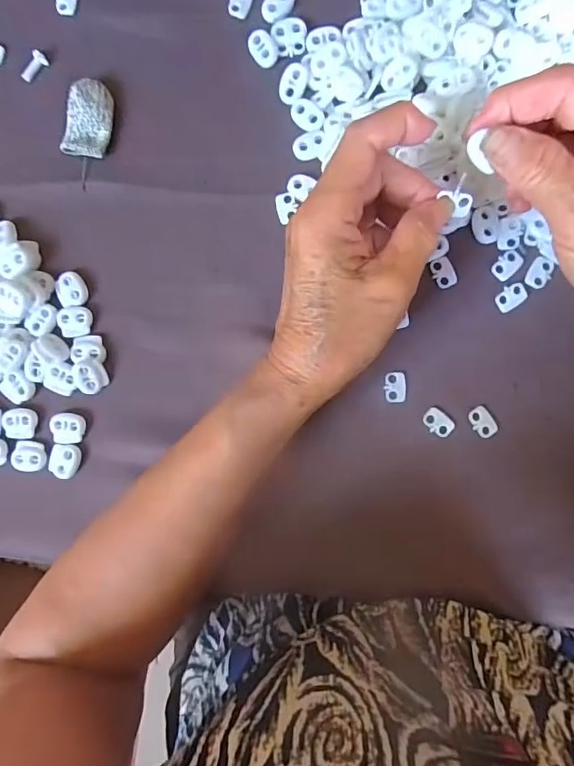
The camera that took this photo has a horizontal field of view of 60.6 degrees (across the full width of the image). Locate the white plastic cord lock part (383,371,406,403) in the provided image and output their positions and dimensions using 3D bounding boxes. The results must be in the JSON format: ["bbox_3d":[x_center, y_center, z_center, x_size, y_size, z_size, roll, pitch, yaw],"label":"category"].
[{"bbox_3d":[0.067,0.002,0.303,0.014,0.004,0.019,-5,90,4],"label":"white plastic cord lock part"}]

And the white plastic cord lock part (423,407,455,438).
[{"bbox_3d":[0.093,0.024,0.301,0.018,0.004,0.014,31,92,3],"label":"white plastic cord lock part"}]

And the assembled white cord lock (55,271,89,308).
[{"bbox_3d":[-0.139,-0.060,0.316,0.022,0.008,0.022,0,88,0],"label":"assembled white cord lock"}]

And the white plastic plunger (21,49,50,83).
[{"bbox_3d":[-0.164,-0.204,0.316,0.009,0.007,0.021,40,93,3],"label":"white plastic plunger"}]

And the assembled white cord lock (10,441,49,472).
[{"bbox_3d":[-0.165,0.047,0.312,0.022,0.005,0.019,7,91,4],"label":"assembled white cord lock"}]

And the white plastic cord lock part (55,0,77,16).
[{"bbox_3d":[-0.142,-0.247,0.315,0.013,0.004,0.021,5,91,4],"label":"white plastic cord lock part"}]

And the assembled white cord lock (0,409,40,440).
[{"bbox_3d":[-0.172,0.026,0.317,0.021,0.005,0.019,5,91,4],"label":"assembled white cord lock"}]

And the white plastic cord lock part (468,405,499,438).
[{"bbox_3d":[0.120,0.024,0.298,0.013,0.004,0.019,-33,88,3],"label":"white plastic cord lock part"}]

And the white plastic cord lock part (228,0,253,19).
[{"bbox_3d":[-0.029,-0.239,0.308,0.014,0.004,0.020,16,91,3],"label":"white plastic cord lock part"}]

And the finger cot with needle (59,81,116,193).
[{"bbox_3d":[-0.127,-0.158,0.311,0.029,0.010,0.061,10,91,4],"label":"finger cot with needle"}]

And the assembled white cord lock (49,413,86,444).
[{"bbox_3d":[-0.140,0.029,0.313,0.020,0.005,0.019,1,90,4],"label":"assembled white cord lock"}]

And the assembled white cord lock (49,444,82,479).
[{"bbox_3d":[-0.142,0.050,0.313,0.018,0.005,0.021,11,91,4],"label":"assembled white cord lock"}]

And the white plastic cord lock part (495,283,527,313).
[{"bbox_3d":[0.136,-0.052,0.298,0.019,0.004,0.014,-32,88,3],"label":"white plastic cord lock part"}]

